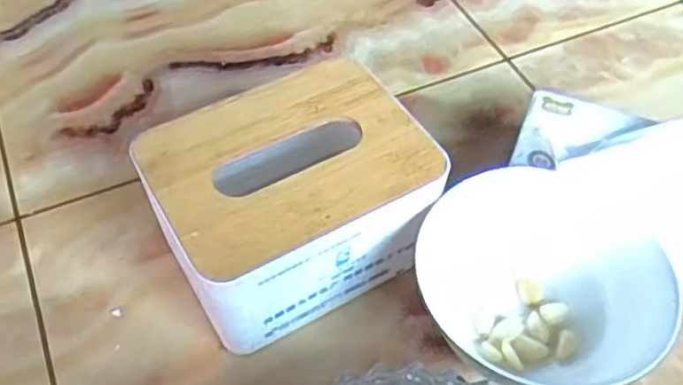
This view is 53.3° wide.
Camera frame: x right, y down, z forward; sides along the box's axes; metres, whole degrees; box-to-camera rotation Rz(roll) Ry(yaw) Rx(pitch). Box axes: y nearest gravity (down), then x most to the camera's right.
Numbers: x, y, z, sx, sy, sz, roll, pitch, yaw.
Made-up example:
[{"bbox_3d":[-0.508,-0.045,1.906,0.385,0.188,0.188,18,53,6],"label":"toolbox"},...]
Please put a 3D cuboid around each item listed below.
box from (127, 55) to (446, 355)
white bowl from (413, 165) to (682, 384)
[{"bbox_3d":[-0.030,0.009,0.424,0.155,0.093,0.120,-25,56,-19],"label":"box"},{"bbox_3d":[0.113,0.055,0.408,0.136,0.070,0.134,0,51,0],"label":"white bowl"}]

